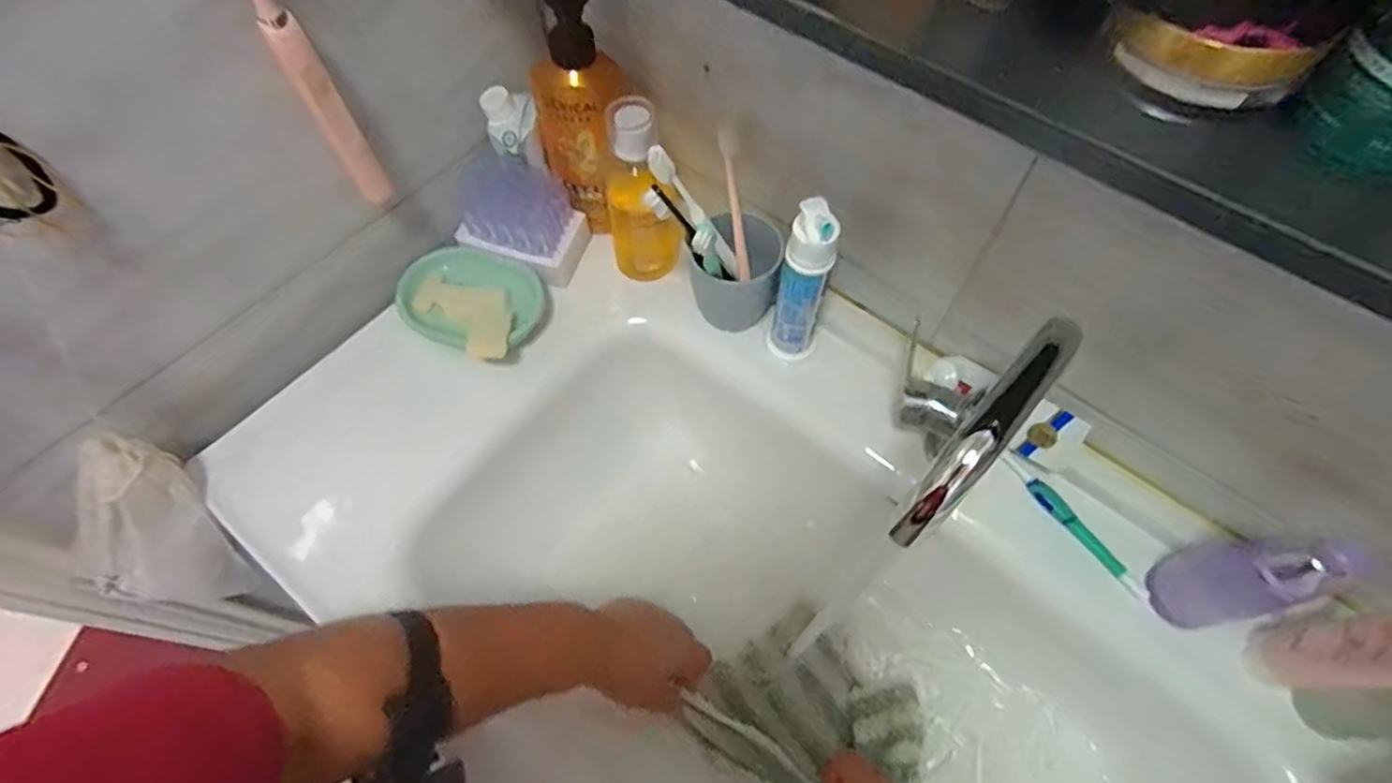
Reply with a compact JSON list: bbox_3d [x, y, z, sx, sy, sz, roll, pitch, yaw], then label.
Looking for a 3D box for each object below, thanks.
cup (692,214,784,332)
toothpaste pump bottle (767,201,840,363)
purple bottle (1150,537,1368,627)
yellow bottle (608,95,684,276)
[{"bbox_3d":[0.035,-0.107,0.579,0.073,0.082,0.078,4,62,2],"label":"cup"},{"bbox_3d":[0.090,-0.085,0.545,0.047,0.176,0.037,18,64,9],"label":"toothpaste pump bottle"},{"bbox_3d":[0.367,0.122,0.439,0.037,0.150,0.051,-13,63,-7],"label":"purple bottle"},{"bbox_3d":[-0.047,-0.174,0.581,0.064,0.167,0.055,-4,62,-2],"label":"yellow bottle"}]

